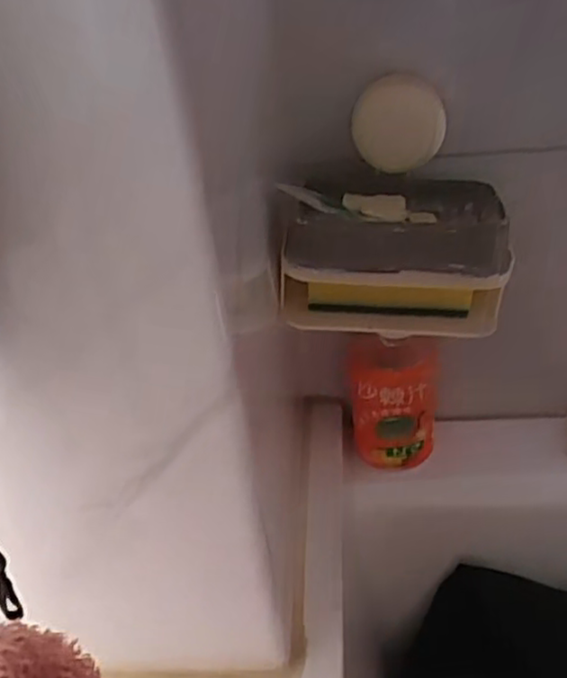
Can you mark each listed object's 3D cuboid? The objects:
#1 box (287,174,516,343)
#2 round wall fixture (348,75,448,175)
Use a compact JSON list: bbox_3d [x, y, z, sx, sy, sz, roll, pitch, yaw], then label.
[{"bbox_3d":[0.068,-0.053,0.431,0.132,0.083,0.089,0,37,9],"label":"box"},{"bbox_3d":[0.069,-0.129,0.425,0.054,0.053,0.011,2,37,12],"label":"round wall fixture"}]

